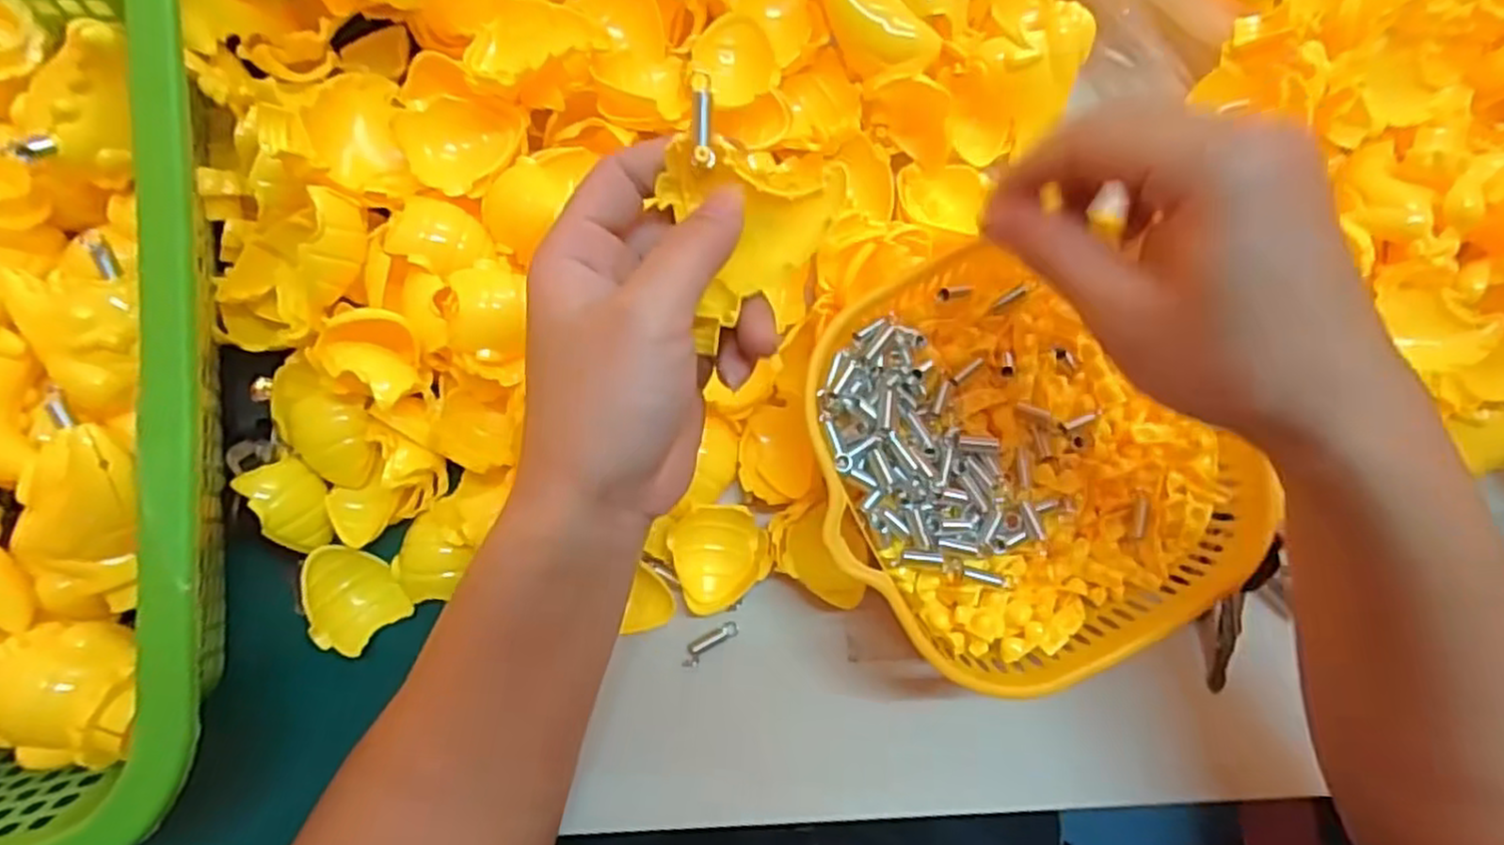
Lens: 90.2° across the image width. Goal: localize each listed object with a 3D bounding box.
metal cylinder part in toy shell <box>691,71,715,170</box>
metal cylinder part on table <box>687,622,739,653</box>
[{"bbox_3d":[-0.015,-0.092,0.227,0.007,0.005,0.028,-1,96,-5],"label":"metal cylinder part in toy shell"},{"bbox_3d":[-0.018,0.098,0.339,0.024,0.004,0.006,-22,86,-7],"label":"metal cylinder part on table"}]

